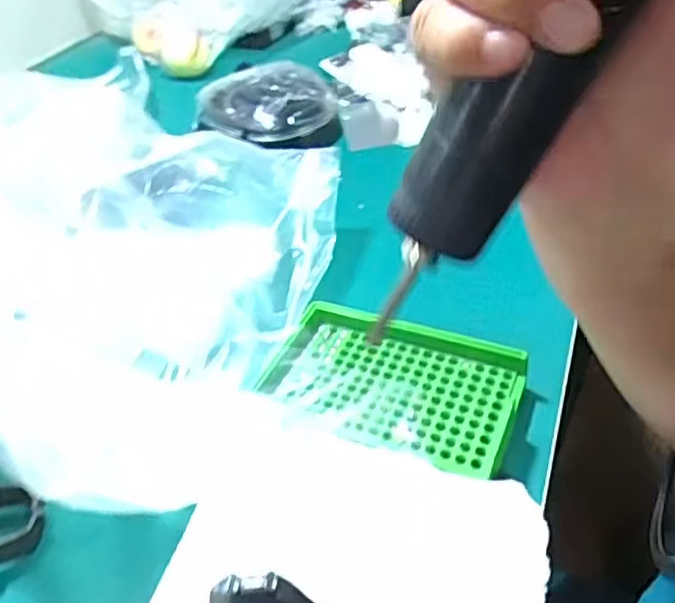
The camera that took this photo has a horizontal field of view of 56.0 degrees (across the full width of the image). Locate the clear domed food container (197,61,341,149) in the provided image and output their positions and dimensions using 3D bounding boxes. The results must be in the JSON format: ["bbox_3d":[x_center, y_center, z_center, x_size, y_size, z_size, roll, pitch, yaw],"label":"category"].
[{"bbox_3d":[-0.072,-0.200,0.635,0.129,0.044,0.145,-15,42,-11],"label":"clear domed food container"}]

